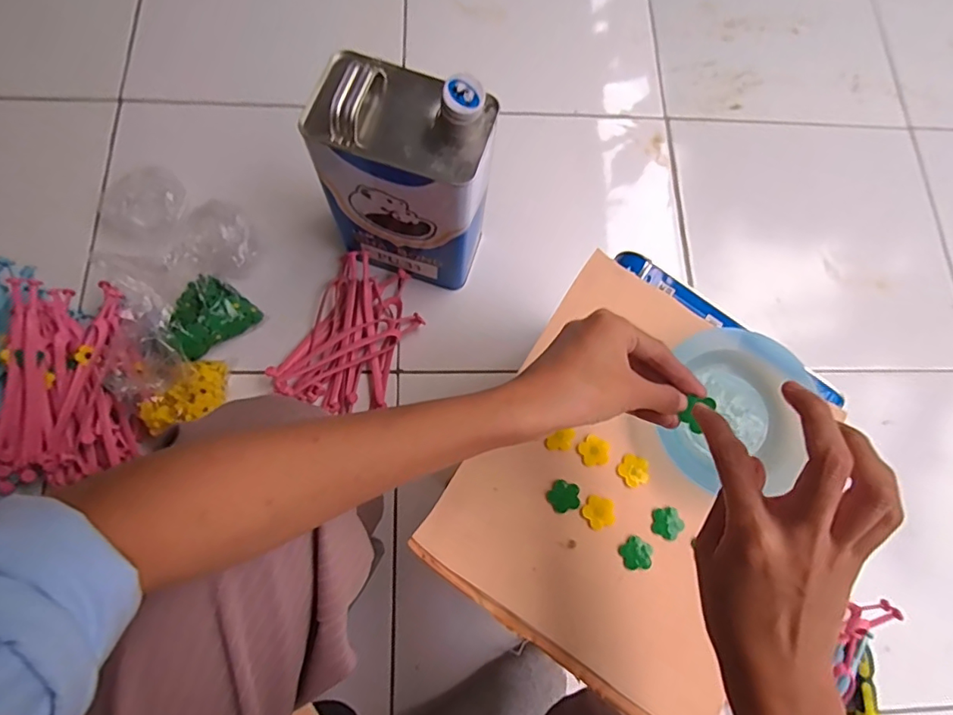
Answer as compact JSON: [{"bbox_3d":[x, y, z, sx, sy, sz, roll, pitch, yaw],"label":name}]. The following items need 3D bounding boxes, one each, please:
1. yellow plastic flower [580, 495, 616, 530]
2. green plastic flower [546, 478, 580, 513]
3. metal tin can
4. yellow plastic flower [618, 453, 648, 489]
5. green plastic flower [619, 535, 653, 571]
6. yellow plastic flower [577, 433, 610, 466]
[{"bbox_3d":[0.092,0.114,0.382,0.023,0.004,0.023,1,74,-4],"label":"yellow plastic flower"},{"bbox_3d":[0.066,0.103,0.386,0.024,0.004,0.023,1,74,-4],"label":"green plastic flower"},{"bbox_3d":[-0.075,-0.190,0.579,0.164,0.273,0.116,18,74,1],"label":"metal tin can"},{"bbox_3d":[0.122,0.086,0.397,0.024,0.004,0.024,1,74,-4],"label":"yellow plastic flower"},{"bbox_3d":[0.117,0.144,0.376,0.022,0.005,0.022,1,74,-4],"label":"green plastic flower"},{"bbox_3d":[0.091,0.071,0.396,0.023,0.004,0.024,1,74,-4],"label":"yellow plastic flower"}]

